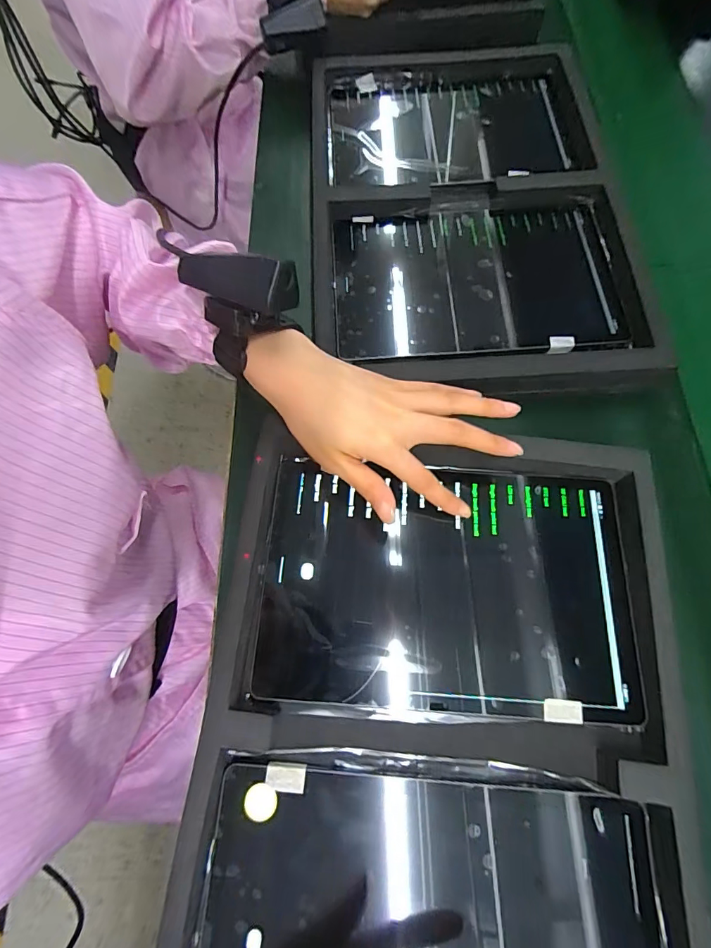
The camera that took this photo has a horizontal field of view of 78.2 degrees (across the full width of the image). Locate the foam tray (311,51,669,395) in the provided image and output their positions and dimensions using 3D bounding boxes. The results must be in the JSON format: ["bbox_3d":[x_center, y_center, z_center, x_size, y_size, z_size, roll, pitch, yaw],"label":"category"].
[{"bbox_3d":[0.113,-0.266,0.442,0.310,0.054,0.430,-2,70,-3],"label":"foam tray"}]

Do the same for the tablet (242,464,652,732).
[{"bbox_3d":[0.063,0.076,0.309,0.250,0.010,0.164,4,70,0],"label":"tablet"}]

